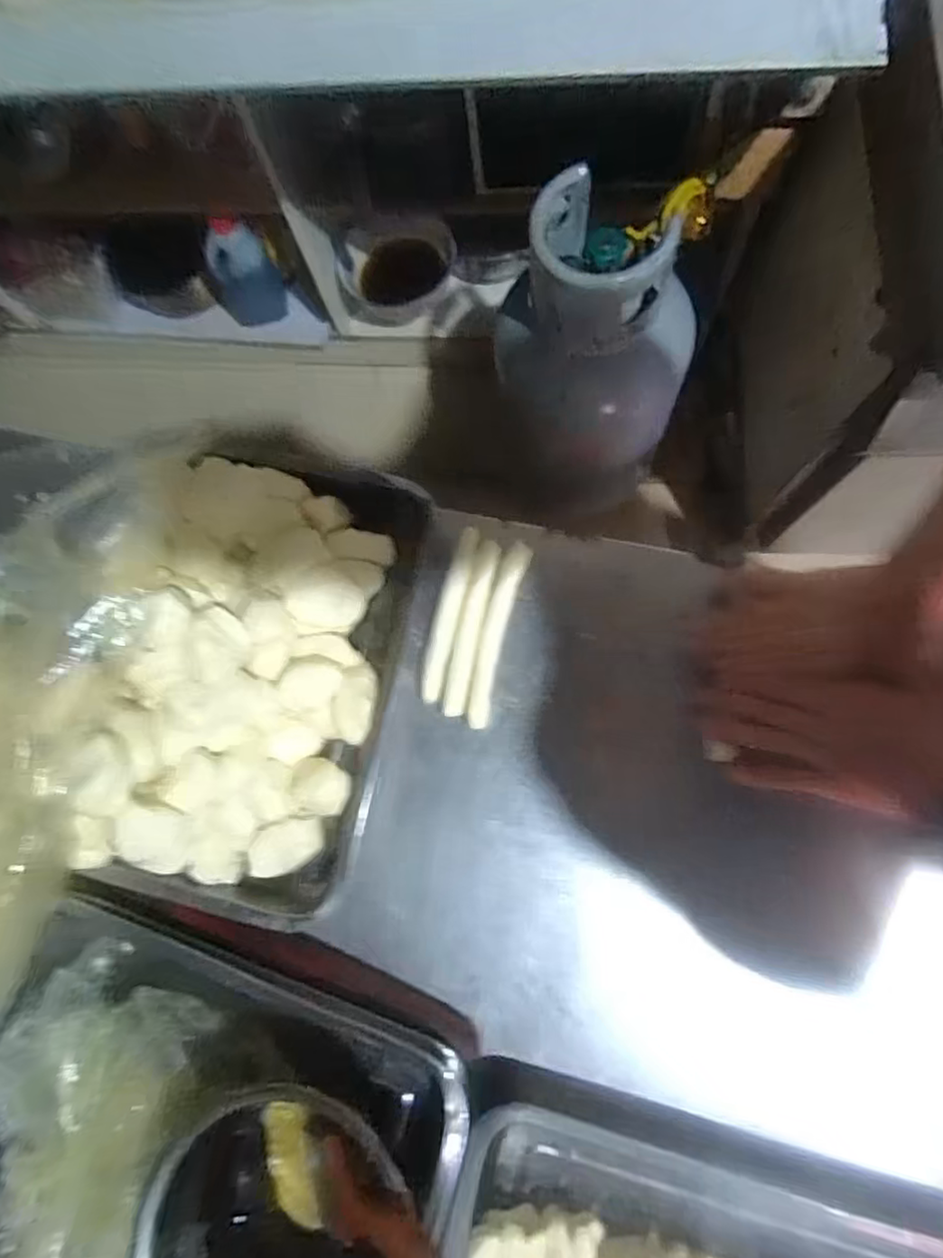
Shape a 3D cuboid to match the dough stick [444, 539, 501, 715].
[{"bbox_3d":[0.001,-0.003,0.541,0.020,0.012,0.159,11,79,8],"label":"dough stick"}]

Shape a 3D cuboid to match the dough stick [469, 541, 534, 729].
[{"bbox_3d":[0.023,0.003,0.540,0.023,0.010,0.167,14,80,8],"label":"dough stick"}]

